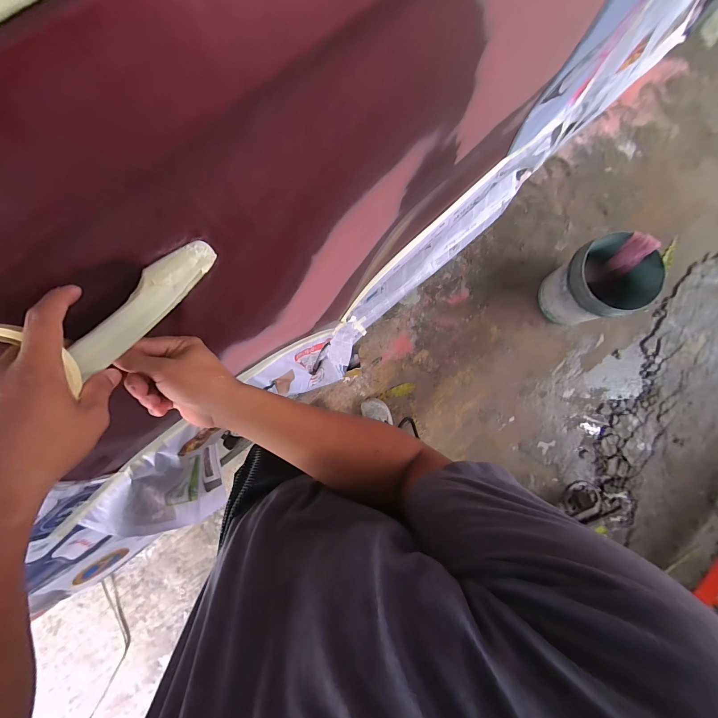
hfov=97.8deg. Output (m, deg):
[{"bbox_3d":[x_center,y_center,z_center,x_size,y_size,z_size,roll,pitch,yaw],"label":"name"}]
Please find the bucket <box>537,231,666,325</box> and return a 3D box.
[{"bbox_3d":[0.966,-0.309,1.311,0.289,0.362,0.284,0,85,2],"label":"bucket"}]

